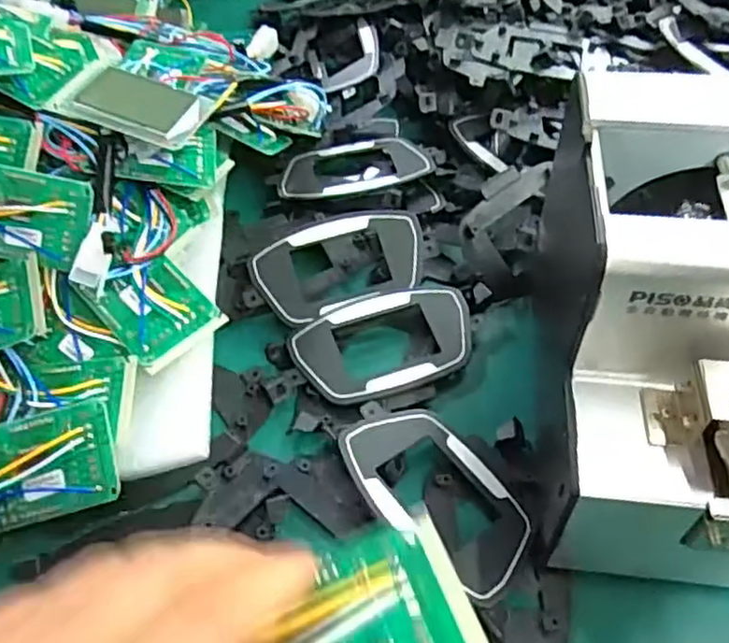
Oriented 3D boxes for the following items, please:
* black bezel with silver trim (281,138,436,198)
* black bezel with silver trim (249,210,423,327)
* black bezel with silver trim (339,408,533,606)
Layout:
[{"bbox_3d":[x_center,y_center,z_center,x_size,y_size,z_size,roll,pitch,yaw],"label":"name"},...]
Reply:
[{"bbox_3d":[-0.006,-0.106,0.464,0.100,0.010,0.059,-5,51,0],"label":"black bezel with silver trim"},{"bbox_3d":[-0.014,-0.034,0.415,0.102,0.020,0.057,-20,78,-7],"label":"black bezel with silver trim"},{"bbox_3d":[0.034,0.082,0.327,0.060,0.023,0.103,-31,56,-20],"label":"black bezel with silver trim"}]

